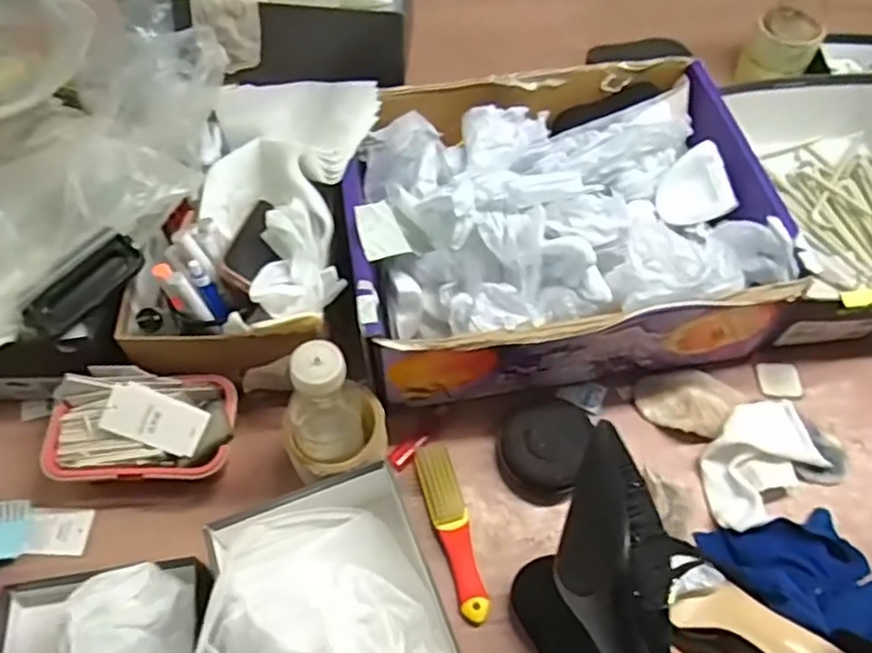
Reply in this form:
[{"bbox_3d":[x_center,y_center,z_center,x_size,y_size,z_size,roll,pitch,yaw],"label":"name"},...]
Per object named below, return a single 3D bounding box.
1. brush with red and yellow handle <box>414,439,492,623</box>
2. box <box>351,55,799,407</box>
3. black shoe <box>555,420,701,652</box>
[{"bbox_3d":[0.016,0.184,0.633,0.032,0.022,0.161,-14,59,-9],"label":"brush with red and yellow handle"},{"bbox_3d":[0.119,-0.104,0.723,0.391,0.164,0.325,-5,58,-4],"label":"box"},{"bbox_3d":[0.097,0.157,0.361,0.070,0.059,0.197,-2,56,-2],"label":"black shoe"}]

